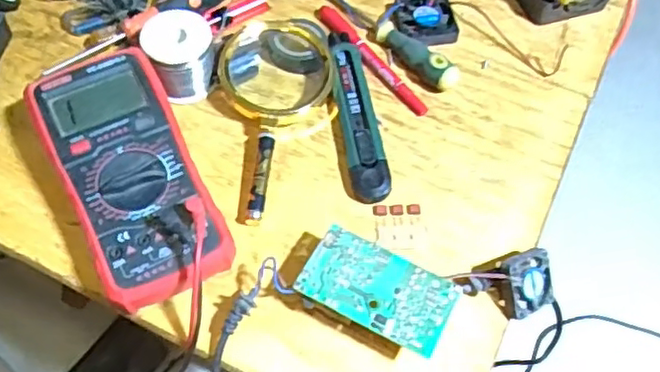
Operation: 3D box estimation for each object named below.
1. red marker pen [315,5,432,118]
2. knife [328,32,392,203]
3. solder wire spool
[{"bbox_3d":[0.033,-0.108,0.540,0.018,0.013,0.136,-34,65,-20],"label":"red marker pen"},{"bbox_3d":[0.020,-0.059,0.505,0.028,0.016,0.156,-7,58,-6],"label":"knife"},{"bbox_3d":[-0.117,-0.102,0.507,0.050,0.057,0.047,1,58,-1],"label":"solder wire spool"}]

